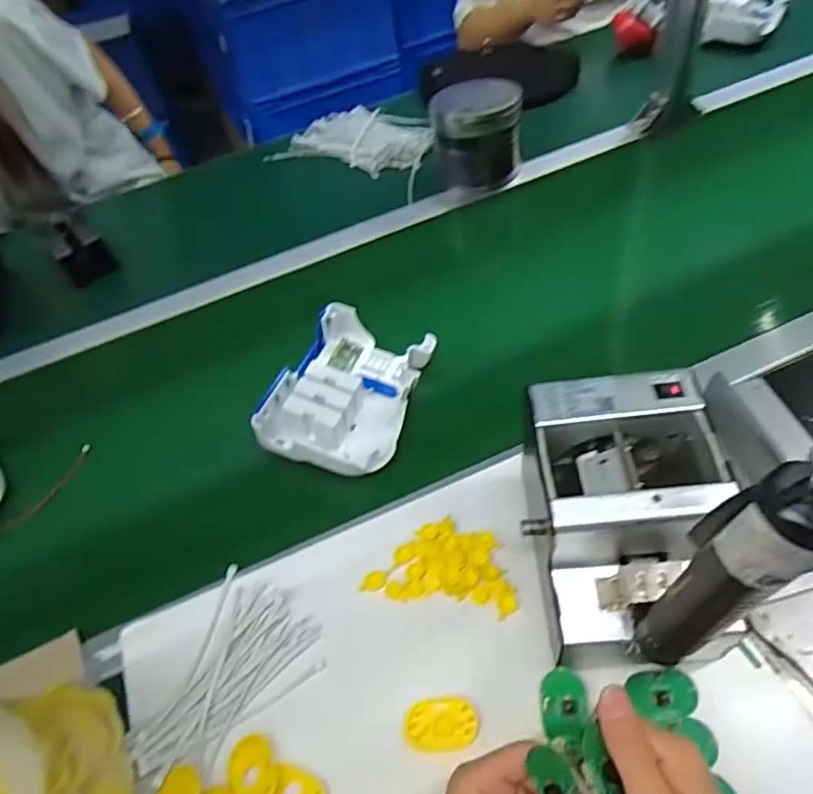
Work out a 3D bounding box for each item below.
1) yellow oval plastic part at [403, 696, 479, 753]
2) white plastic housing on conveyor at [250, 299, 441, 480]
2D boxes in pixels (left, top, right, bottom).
[{"bbox_3d":[0.027,0.253,0.461,0.056,0.008,0.037,-4,47,-2],"label":"yellow oval plastic part"},{"bbox_3d":[-0.062,-0.010,0.651,0.141,0.053,0.197,16,49,16],"label":"white plastic housing on conveyor"}]

